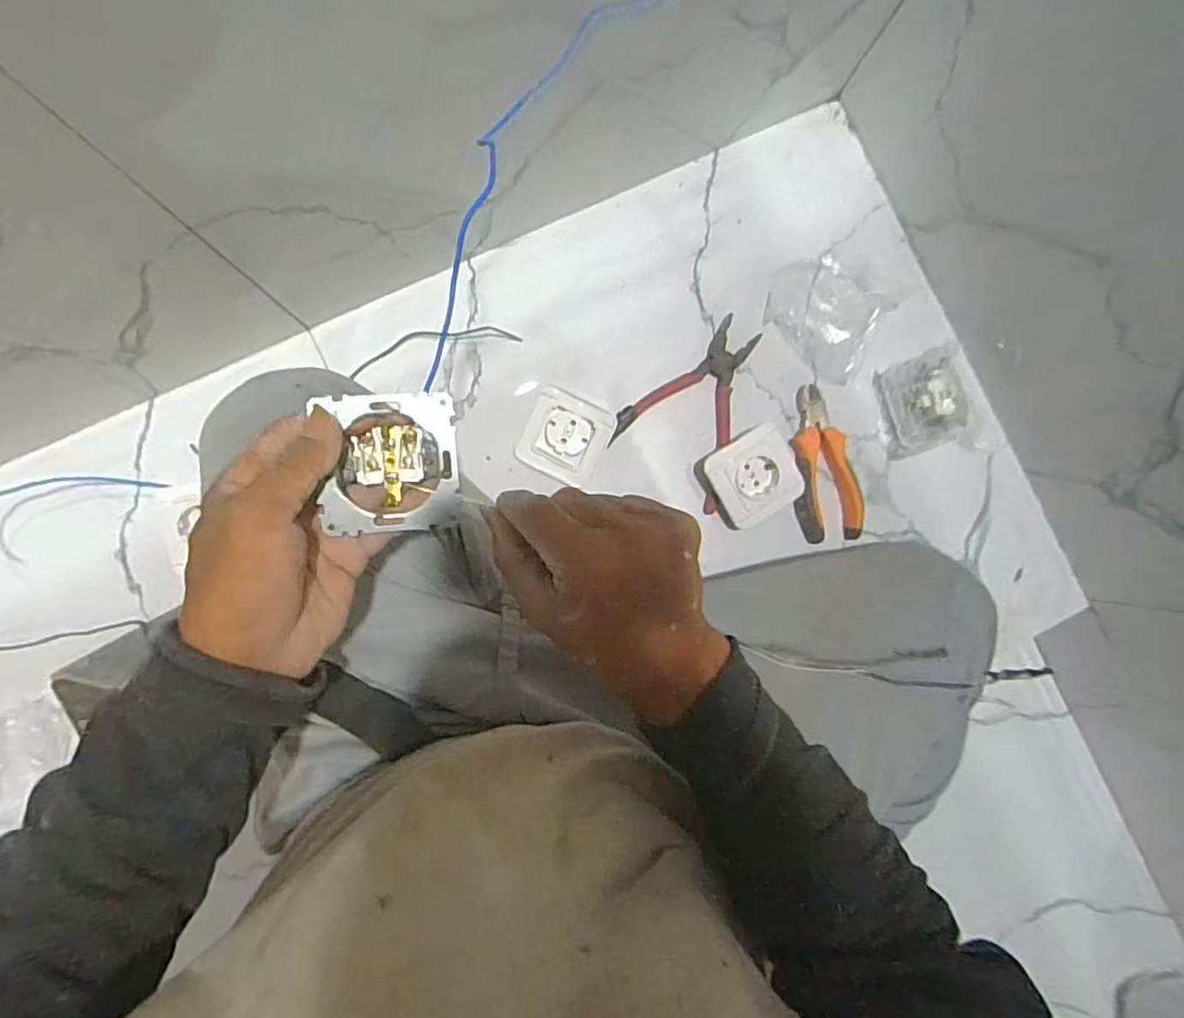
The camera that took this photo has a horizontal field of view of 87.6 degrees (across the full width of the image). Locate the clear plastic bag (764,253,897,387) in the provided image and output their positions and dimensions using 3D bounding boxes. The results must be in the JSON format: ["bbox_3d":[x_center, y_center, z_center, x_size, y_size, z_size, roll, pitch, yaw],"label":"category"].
[{"bbox_3d":[0.233,-0.198,0.615,0.117,0.020,0.100,41,86,-2],"label":"clear plastic bag"}]

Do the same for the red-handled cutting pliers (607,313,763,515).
[{"bbox_3d":[0.087,-0.102,0.596,0.115,0.019,0.186,15,87,-4],"label":"red-handled cutting pliers"}]

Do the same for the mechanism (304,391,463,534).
[{"bbox_3d":[-0.107,-0.026,0.333,0.068,0.030,0.070,-3,101,-12],"label":"mechanism"}]

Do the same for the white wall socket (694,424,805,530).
[{"bbox_3d":[0.153,-0.031,0.591,0.087,0.045,0.078,-30,91,-5],"label":"white wall socket"}]

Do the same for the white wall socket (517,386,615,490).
[{"bbox_3d":[-0.025,-0.068,0.589,0.078,0.020,0.078,24,87,-4],"label":"white wall socket"}]

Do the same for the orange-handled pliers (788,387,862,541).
[{"bbox_3d":[0.226,-0.045,0.605,0.064,0.027,0.151,-7,89,-5],"label":"orange-handled pliers"}]

